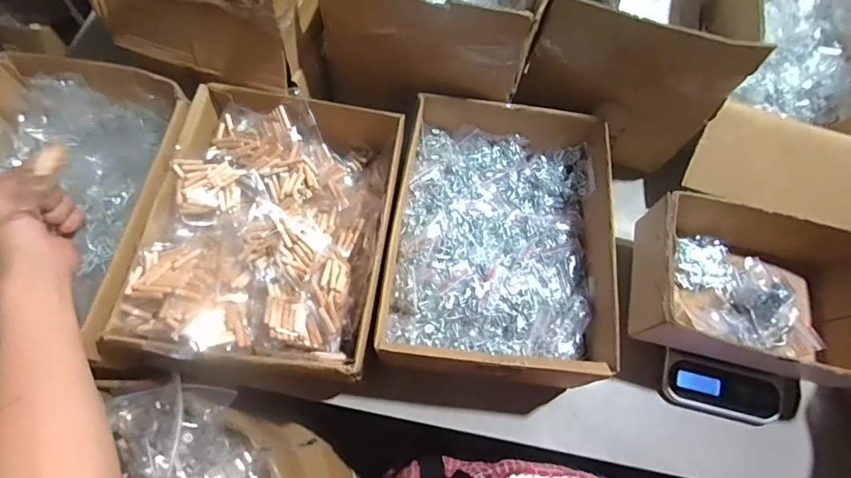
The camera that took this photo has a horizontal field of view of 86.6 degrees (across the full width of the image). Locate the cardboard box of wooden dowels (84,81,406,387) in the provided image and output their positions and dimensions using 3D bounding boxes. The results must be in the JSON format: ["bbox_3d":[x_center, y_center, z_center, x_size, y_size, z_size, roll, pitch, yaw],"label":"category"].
[{"bbox_3d":[-0.169,-0.021,0.522,0.254,0.118,0.344,8,72,1],"label":"cardboard box of wooden dowels"}]

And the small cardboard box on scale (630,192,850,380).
[{"bbox_3d":[0.391,0.058,0.528,0.263,0.090,0.170,14,72,4],"label":"small cardboard box on scale"}]

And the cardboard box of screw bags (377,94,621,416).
[{"bbox_3d":[0.089,0.002,0.545,0.242,0.114,0.333,9,72,2],"label":"cardboard box of screw bags"}]

